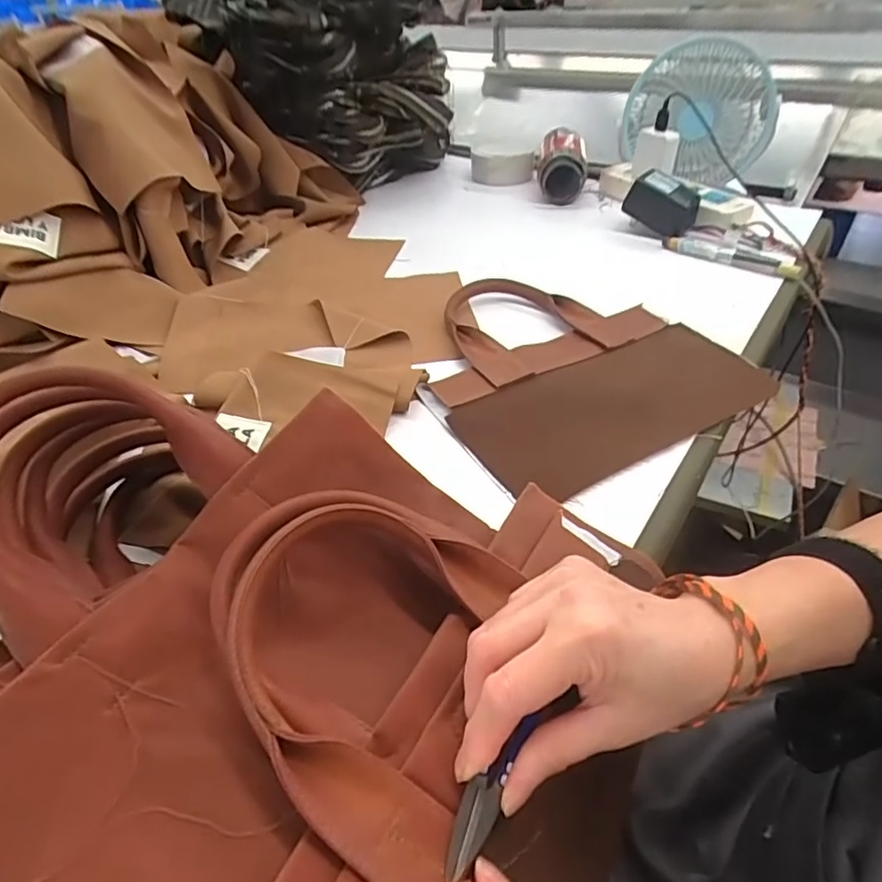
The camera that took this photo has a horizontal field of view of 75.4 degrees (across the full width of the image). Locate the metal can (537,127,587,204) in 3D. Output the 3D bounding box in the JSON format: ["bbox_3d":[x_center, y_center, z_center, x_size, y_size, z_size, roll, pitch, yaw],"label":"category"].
[{"bbox_3d":[0.160,-0.363,0.756,0.064,0.065,0.077,5,42,10],"label":"metal can"}]

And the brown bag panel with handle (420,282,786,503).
[{"bbox_3d":[0.100,-0.074,0.490,0.237,0.016,0.256,-22,44,-19],"label":"brown bag panel with handle"}]

